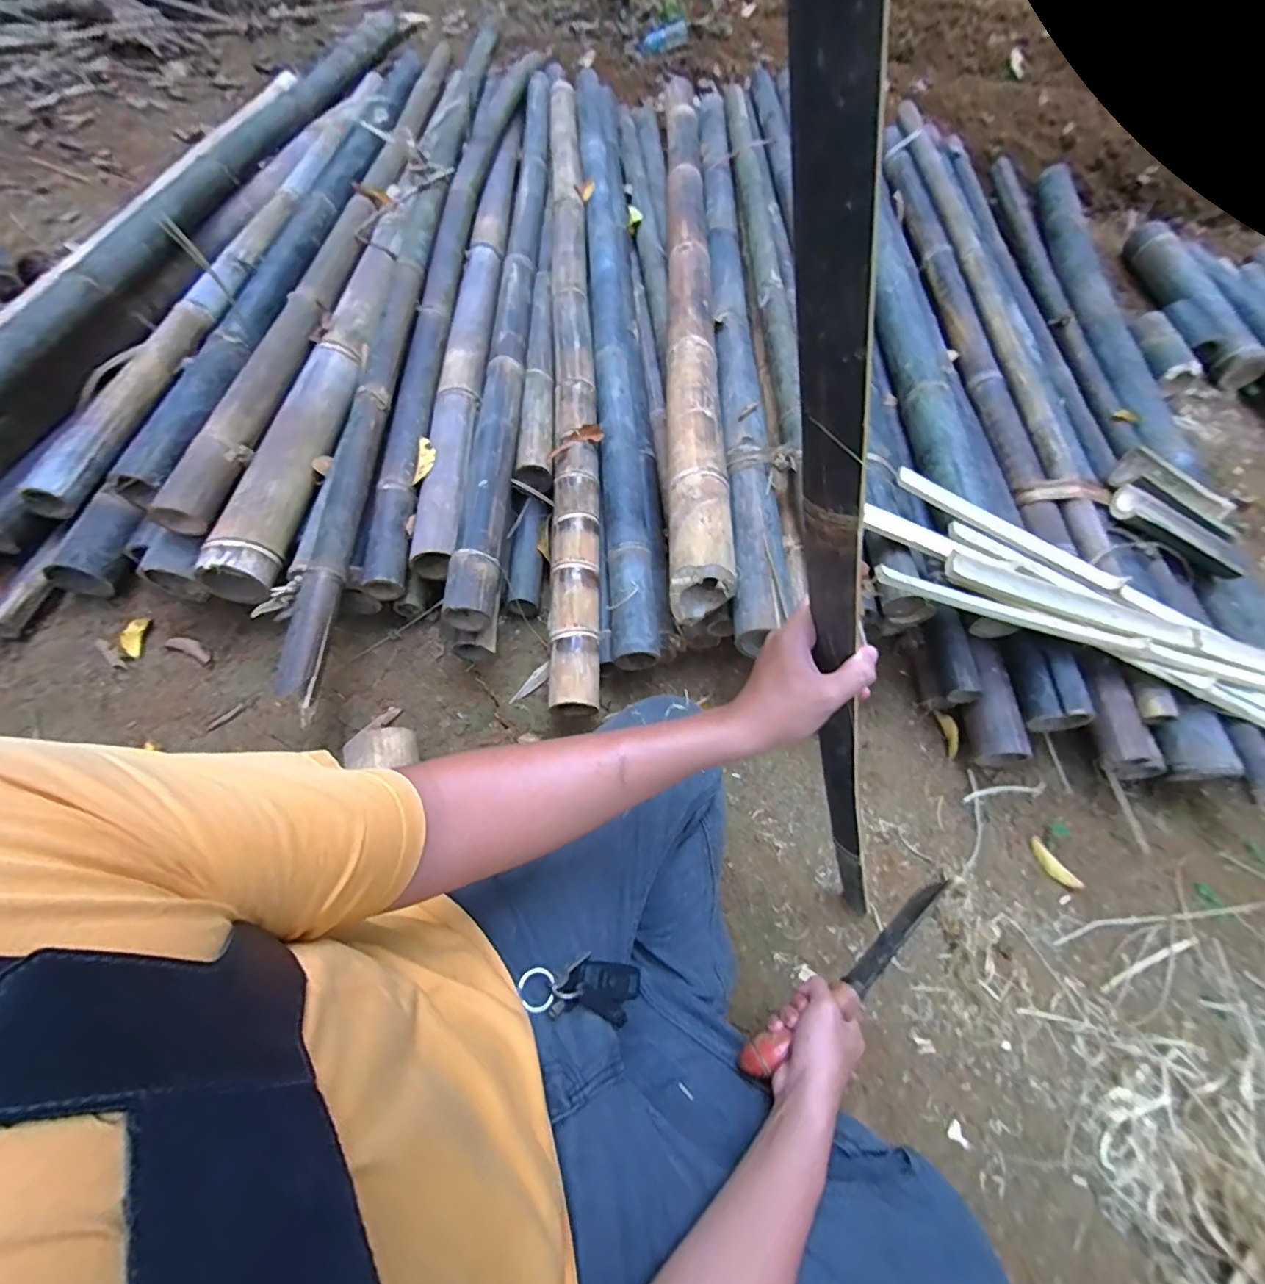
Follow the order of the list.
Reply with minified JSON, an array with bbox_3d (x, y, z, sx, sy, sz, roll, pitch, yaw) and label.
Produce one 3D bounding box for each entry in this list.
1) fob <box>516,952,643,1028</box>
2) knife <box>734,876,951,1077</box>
[{"bbox_3d":[-0.043,0.311,0.485,0.116,0.016,0.050,19,57,-26],"label":"fob"},{"bbox_3d":[0.255,0.358,0.597,0.348,0.052,0.027,-17,62,-31],"label":"knife"}]

